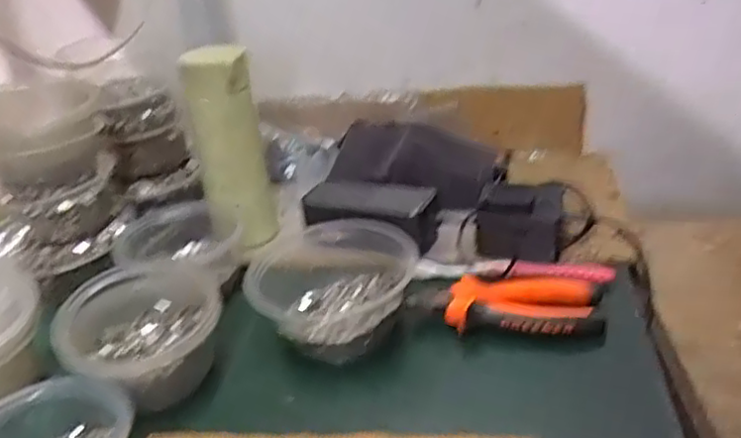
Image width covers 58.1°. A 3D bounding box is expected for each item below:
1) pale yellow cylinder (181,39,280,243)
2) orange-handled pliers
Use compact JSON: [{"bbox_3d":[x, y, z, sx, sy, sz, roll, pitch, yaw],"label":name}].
[{"bbox_3d":[-0.139,-0.069,0.666,0.069,0.196,0.050,-10,30,-10],"label":"pale yellow cylinder"},{"bbox_3d":[0.110,0.072,0.556,0.155,0.025,0.067,1,30,11],"label":"orange-handled pliers"}]

